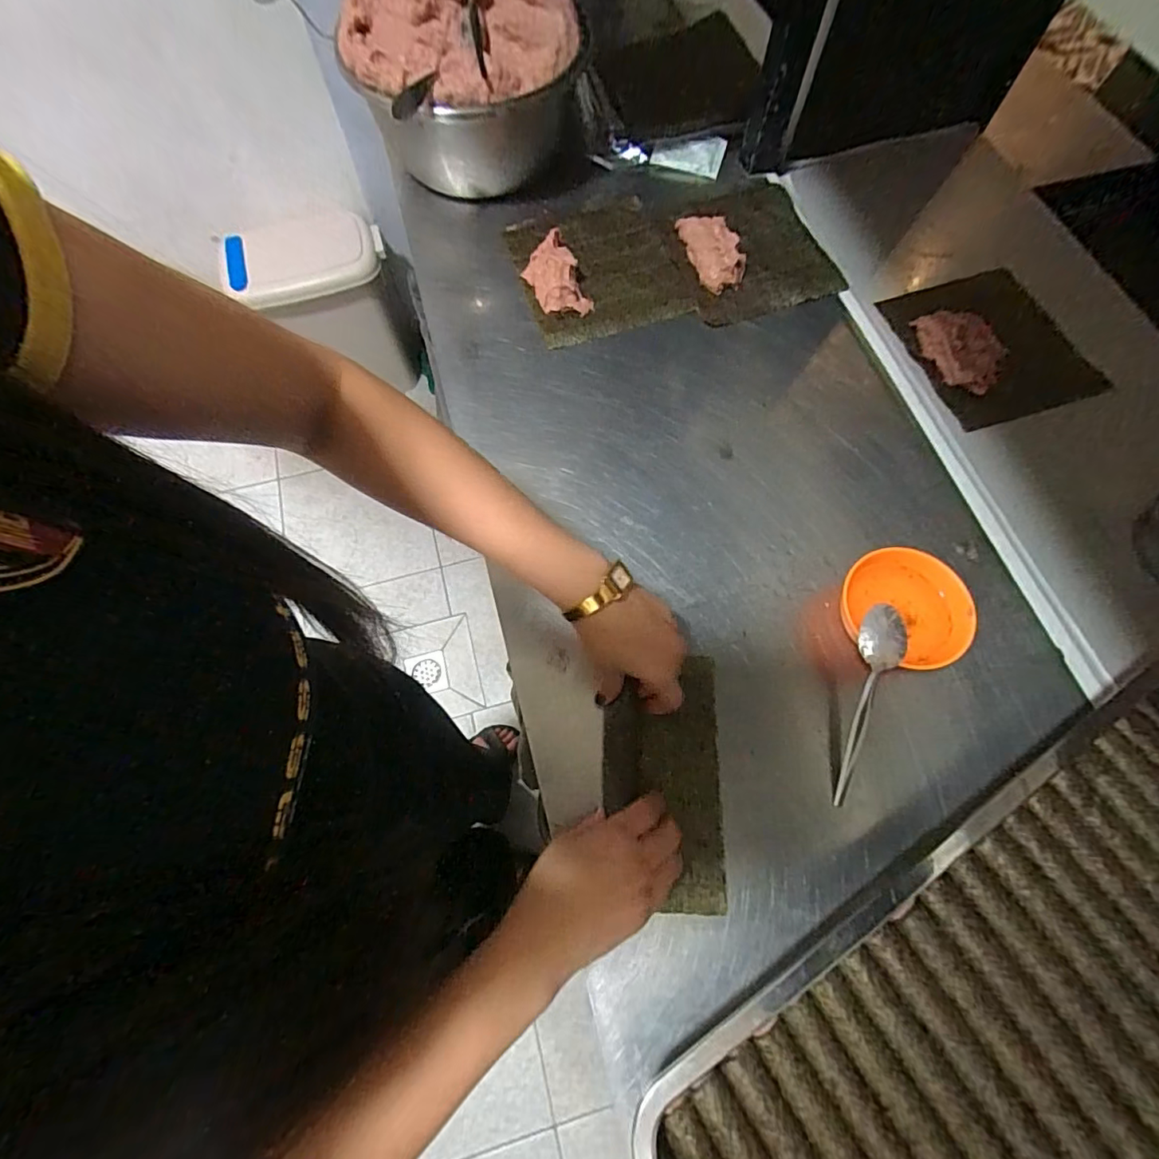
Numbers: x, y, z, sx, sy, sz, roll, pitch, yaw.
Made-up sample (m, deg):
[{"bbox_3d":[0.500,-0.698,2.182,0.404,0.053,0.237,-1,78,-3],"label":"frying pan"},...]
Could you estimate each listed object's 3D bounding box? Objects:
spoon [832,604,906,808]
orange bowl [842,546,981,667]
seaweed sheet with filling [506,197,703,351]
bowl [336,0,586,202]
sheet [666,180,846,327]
[{"bbox_3d":[0.239,0.104,0.428,0.035,0.019,0.164,13,94,6],"label":"spoon"},{"bbox_3d":[0.284,0.028,0.459,0.107,0.047,0.095,39,74,14],"label":"orange bowl"},{"bbox_3d":[0.026,-0.391,0.626,0.196,0.035,0.205,-14,69,-5],"label":"seaweed sheet with filling"},{"bbox_3d":[-0.144,-0.599,0.634,0.233,0.180,0.212,25,71,10],"label":"bowl"},{"bbox_3d":[0.208,-0.416,0.633,0.182,0.030,0.201,-17,70,-6],"label":"sheet"}]

